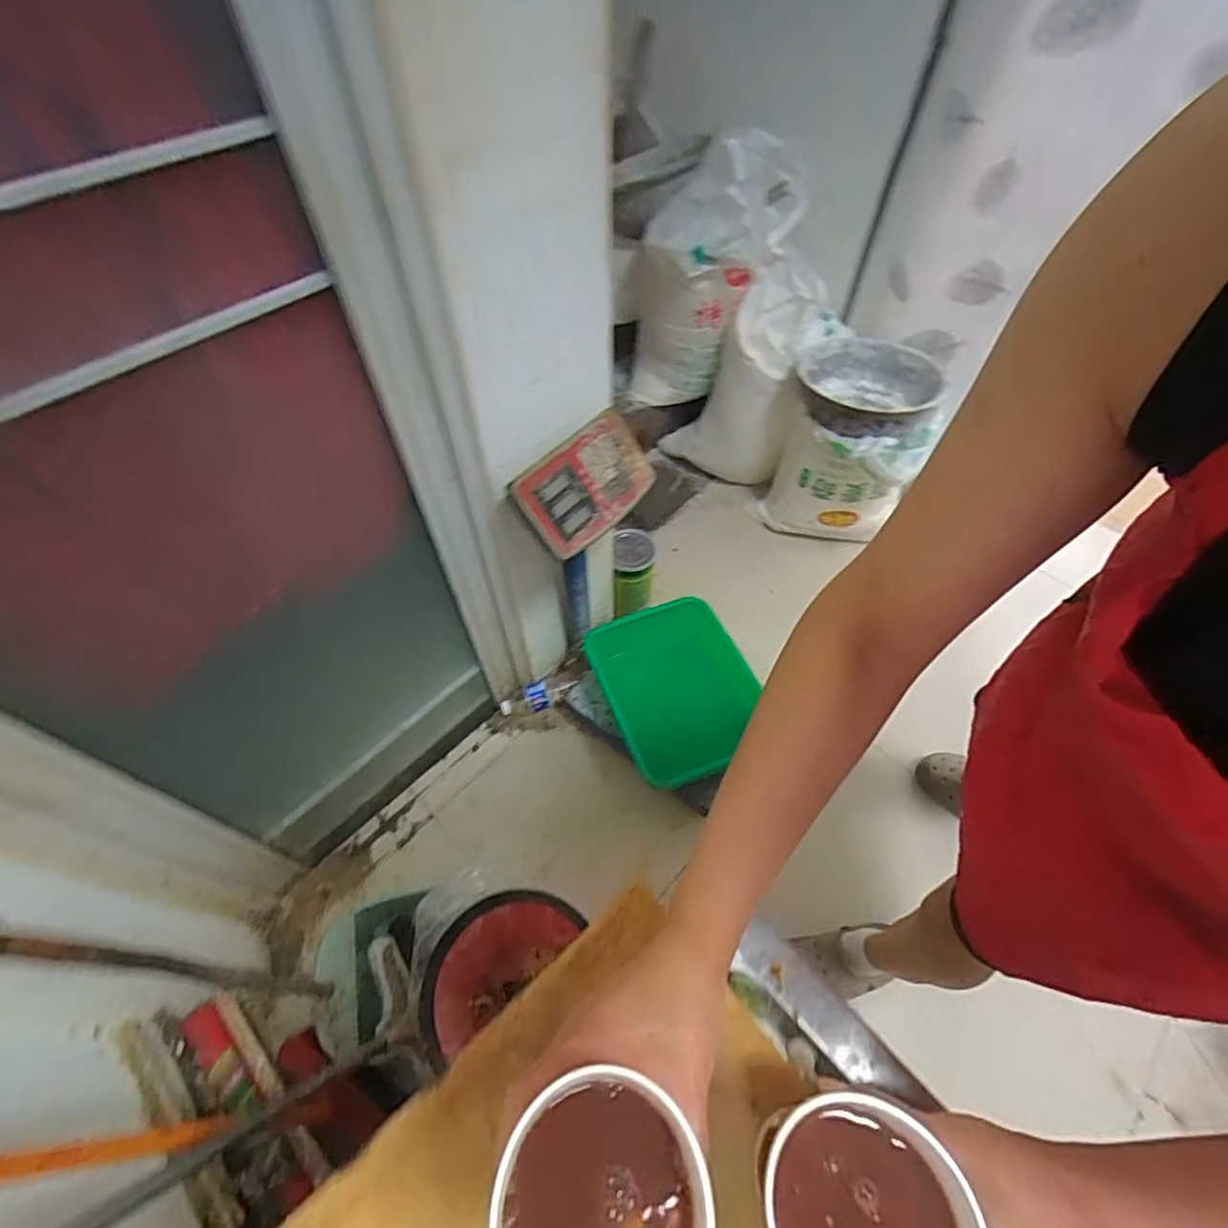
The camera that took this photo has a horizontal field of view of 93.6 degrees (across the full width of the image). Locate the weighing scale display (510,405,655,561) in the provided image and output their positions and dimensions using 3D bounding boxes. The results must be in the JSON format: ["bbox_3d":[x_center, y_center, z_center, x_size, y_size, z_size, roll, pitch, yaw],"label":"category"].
[{"bbox_3d":[-0.038,-0.214,0.936,0.238,0.149,0.029,-44,21,-23],"label":"weighing scale display"}]

